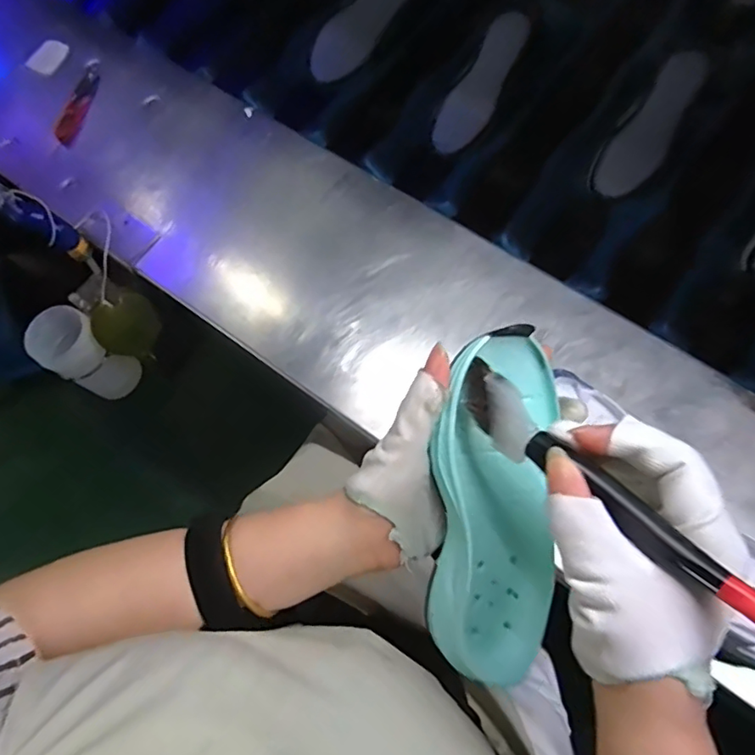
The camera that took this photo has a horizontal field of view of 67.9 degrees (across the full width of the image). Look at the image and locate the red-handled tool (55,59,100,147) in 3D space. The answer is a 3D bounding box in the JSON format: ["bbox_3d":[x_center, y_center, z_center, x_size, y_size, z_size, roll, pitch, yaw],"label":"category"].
[{"bbox_3d":[-0.352,-0.328,0.666,0.027,0.010,0.136,4,68,3],"label":"red-handled tool"}]

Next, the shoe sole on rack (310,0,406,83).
[{"bbox_3d":[-0.010,-0.454,0.704,0.058,0.015,0.195,42,101,-12],"label":"shoe sole on rack"}]

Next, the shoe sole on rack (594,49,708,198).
[{"bbox_3d":[0.301,-0.274,0.617,0.054,0.015,0.158,35,105,15],"label":"shoe sole on rack"}]

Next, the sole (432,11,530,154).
[{"bbox_3d":[0.120,-0.337,0.650,0.050,0.017,0.163,36,104,15],"label":"sole"}]

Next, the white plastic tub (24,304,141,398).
[{"bbox_3d":[-0.349,-0.027,0.671,0.082,0.118,0.069,35,77,15],"label":"white plastic tub"}]

